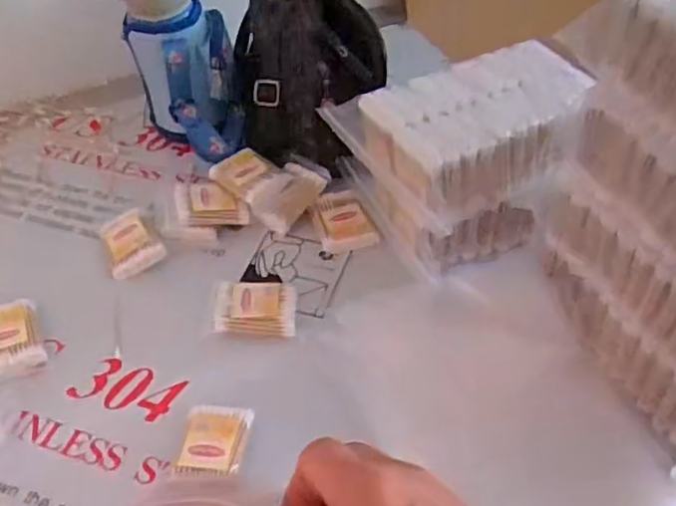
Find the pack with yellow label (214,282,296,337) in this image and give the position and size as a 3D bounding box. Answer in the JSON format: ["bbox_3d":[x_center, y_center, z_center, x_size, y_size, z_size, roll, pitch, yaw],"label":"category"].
[{"bbox_3d":[-0.076,0.053,0.612,0.072,0.030,0.049,-1,47,2],"label":"pack with yellow label"}]

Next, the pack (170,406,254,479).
[{"bbox_3d":[-0.099,0.151,0.525,0.051,0.023,0.059,6,48,9],"label":"pack"}]

